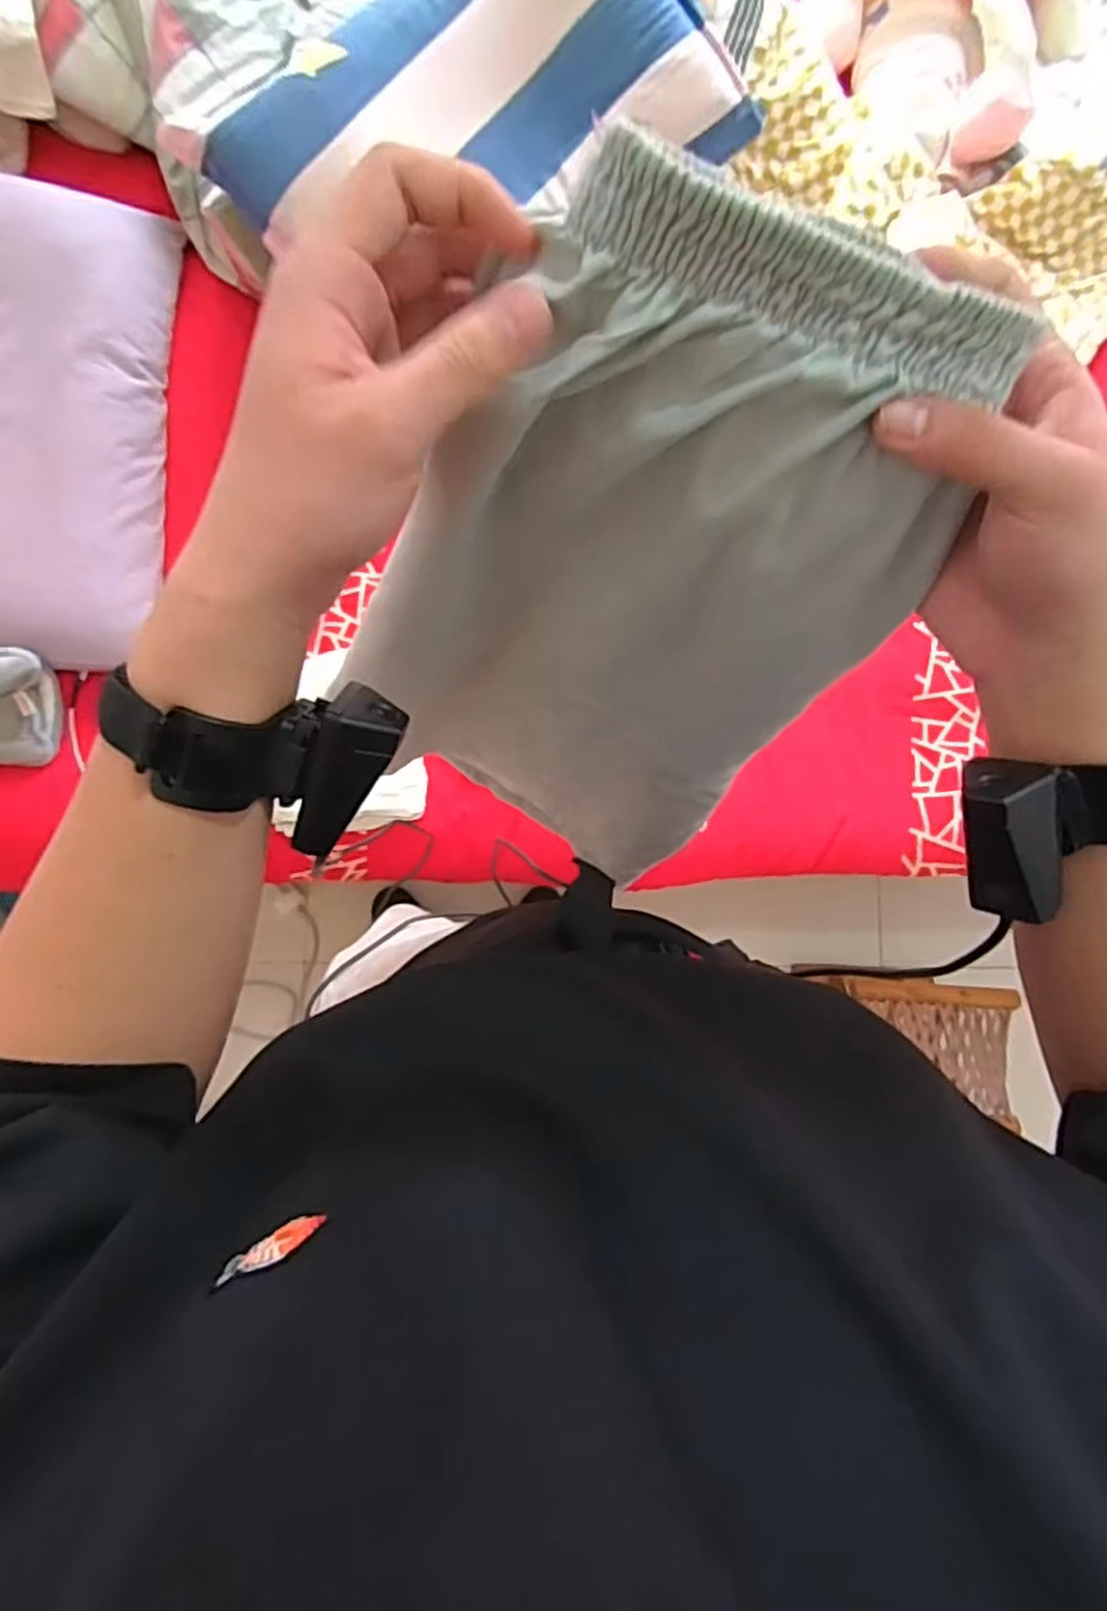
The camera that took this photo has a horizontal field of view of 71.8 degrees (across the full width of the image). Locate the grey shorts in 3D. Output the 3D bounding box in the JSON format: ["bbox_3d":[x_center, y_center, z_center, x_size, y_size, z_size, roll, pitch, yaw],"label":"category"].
[{"bbox_3d":[0.015,-0.073,0.442,0.230,0.492,0.047,22,68,-5],"label":"grey shorts"}]

